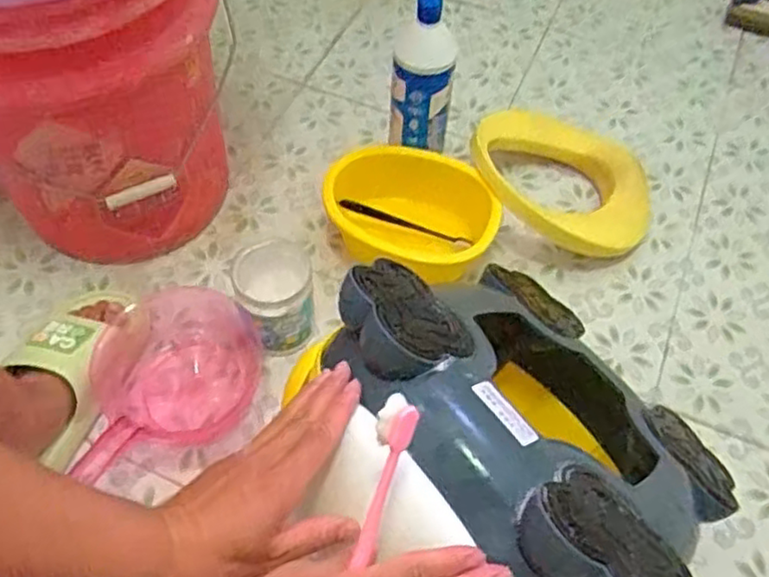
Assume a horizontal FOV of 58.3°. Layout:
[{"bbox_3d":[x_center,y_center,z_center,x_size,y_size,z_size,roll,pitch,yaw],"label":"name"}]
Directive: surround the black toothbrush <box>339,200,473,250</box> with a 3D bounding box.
[{"bbox_3d":[0.027,-0.082,0.865,0.169,0.024,0.013,16,59,7],"label":"black toothbrush"}]

